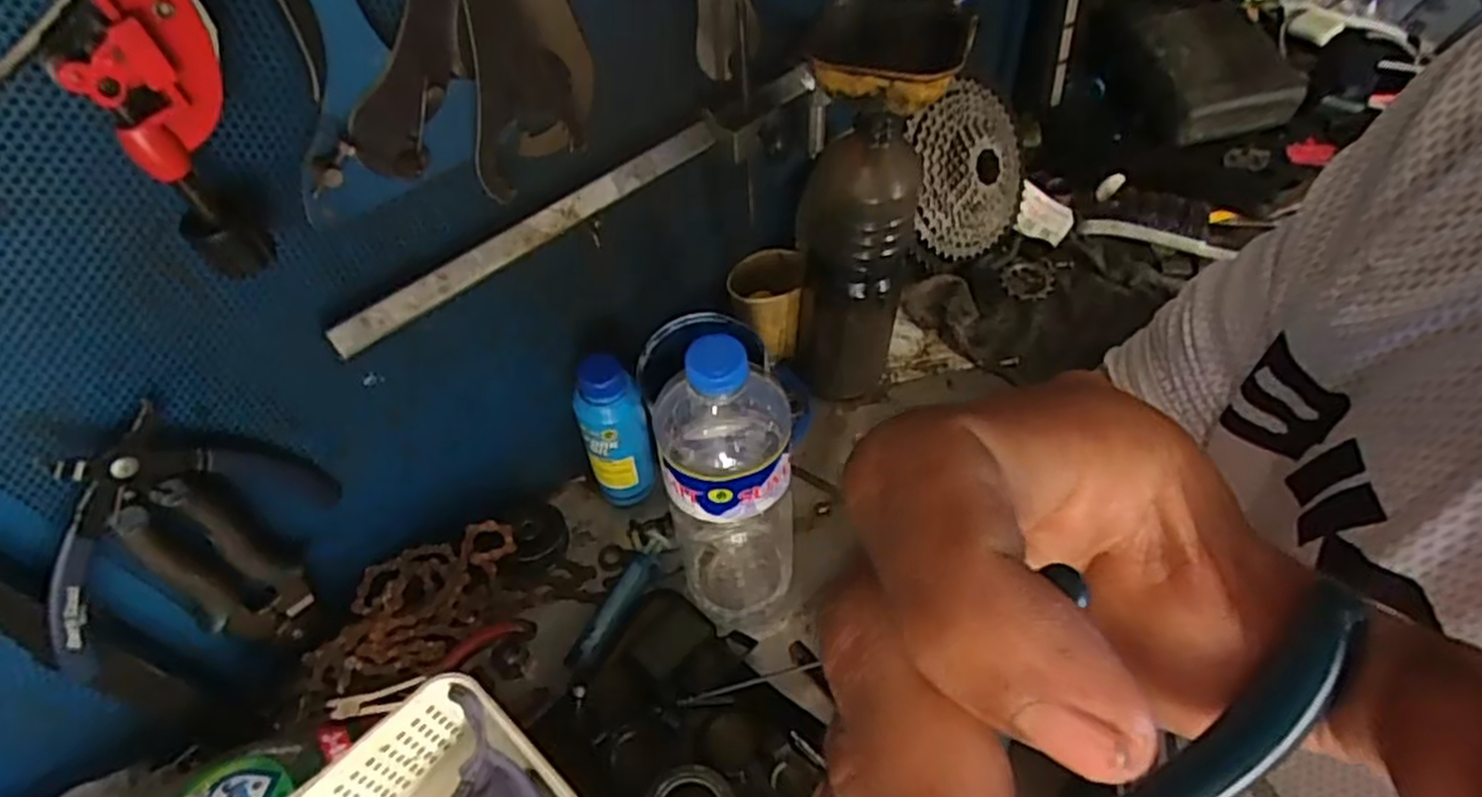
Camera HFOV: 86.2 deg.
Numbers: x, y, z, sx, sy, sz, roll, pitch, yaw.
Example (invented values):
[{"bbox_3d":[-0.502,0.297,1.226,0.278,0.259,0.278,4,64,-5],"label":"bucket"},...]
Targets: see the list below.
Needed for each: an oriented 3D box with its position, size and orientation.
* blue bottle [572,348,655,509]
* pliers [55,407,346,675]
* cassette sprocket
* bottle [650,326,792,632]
[{"bbox_3d":[-0.096,0.029,0.601,0.050,0.150,0.041,-12,52,-5],"label":"blue bottle"},{"bbox_3d":[-0.303,0.067,0.413,0.013,0.127,0.150,31,60,25],"label":"pliers"},{"bbox_3d":[0.225,-0.217,0.759,0.152,0.156,0.033,-38,30,-22],"label":"cassette sprocket"},{"bbox_3d":[-0.010,0.064,0.494,0.084,0.269,0.069,1,52,5],"label":"bottle"}]

